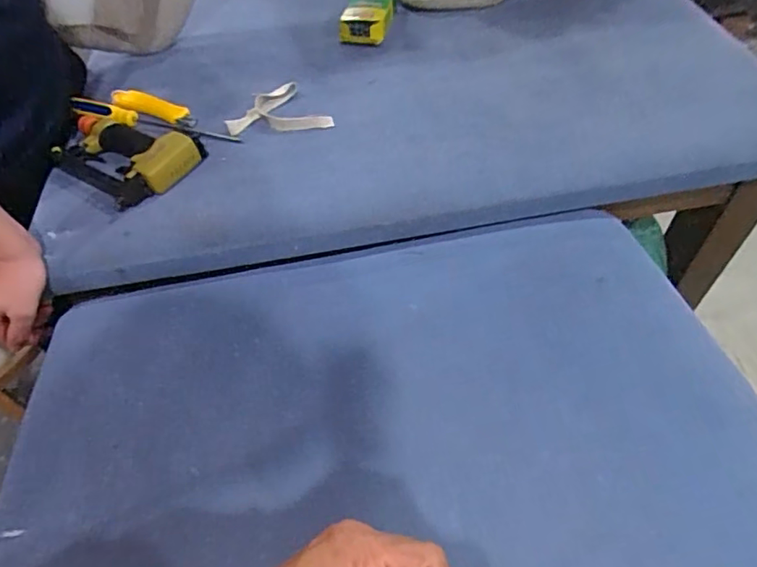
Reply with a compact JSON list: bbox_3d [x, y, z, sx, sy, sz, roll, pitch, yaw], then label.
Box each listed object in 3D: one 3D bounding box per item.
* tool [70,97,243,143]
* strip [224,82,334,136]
[{"bbox_3d":[-0.344,-0.243,0.796,0.290,0.025,0.037,16,55,17],"label":"tool"},{"bbox_3d":[-0.148,-0.256,0.781,0.156,0.024,0.093,-6,52,1],"label":"strip"}]

